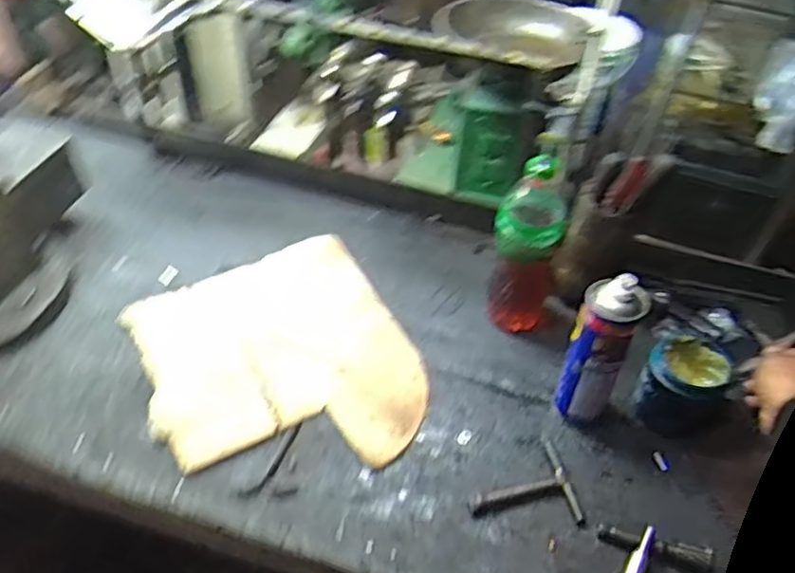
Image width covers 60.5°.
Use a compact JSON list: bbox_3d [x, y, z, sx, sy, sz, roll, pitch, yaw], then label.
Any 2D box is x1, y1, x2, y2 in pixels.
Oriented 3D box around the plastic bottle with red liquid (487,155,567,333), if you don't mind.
[{"bbox_3d":[0.172,-0.052,0.898,0.092,0.267,0.083,14,44,9],"label":"plastic bottle with red liquid"}]

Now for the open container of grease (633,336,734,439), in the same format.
[{"bbox_3d":[0.357,0.122,0.855,0.088,0.101,0.096,3,43,-3],"label":"open container of grease"}]

